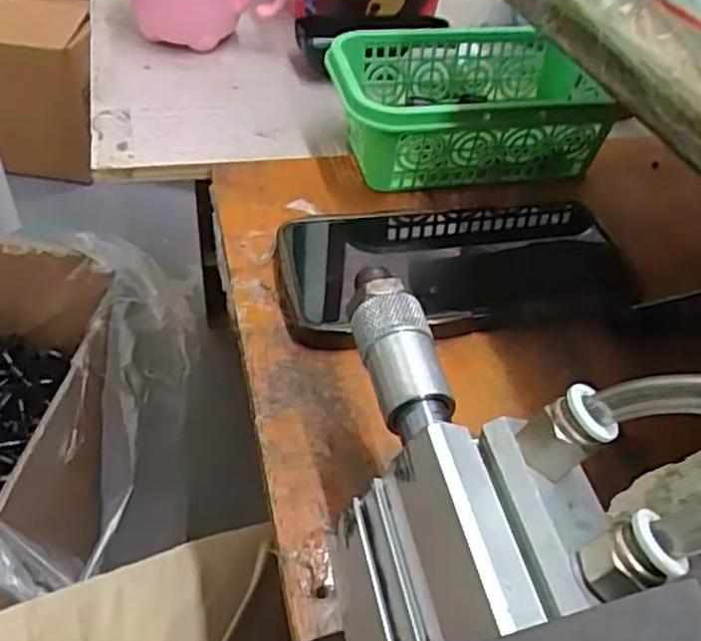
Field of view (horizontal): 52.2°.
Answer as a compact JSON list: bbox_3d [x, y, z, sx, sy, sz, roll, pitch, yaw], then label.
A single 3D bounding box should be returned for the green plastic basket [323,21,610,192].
[{"bbox_3d":[0.062,-0.120,0.408,0.144,0.055,0.099,-2,46,-10],"label":"green plastic basket"}]

